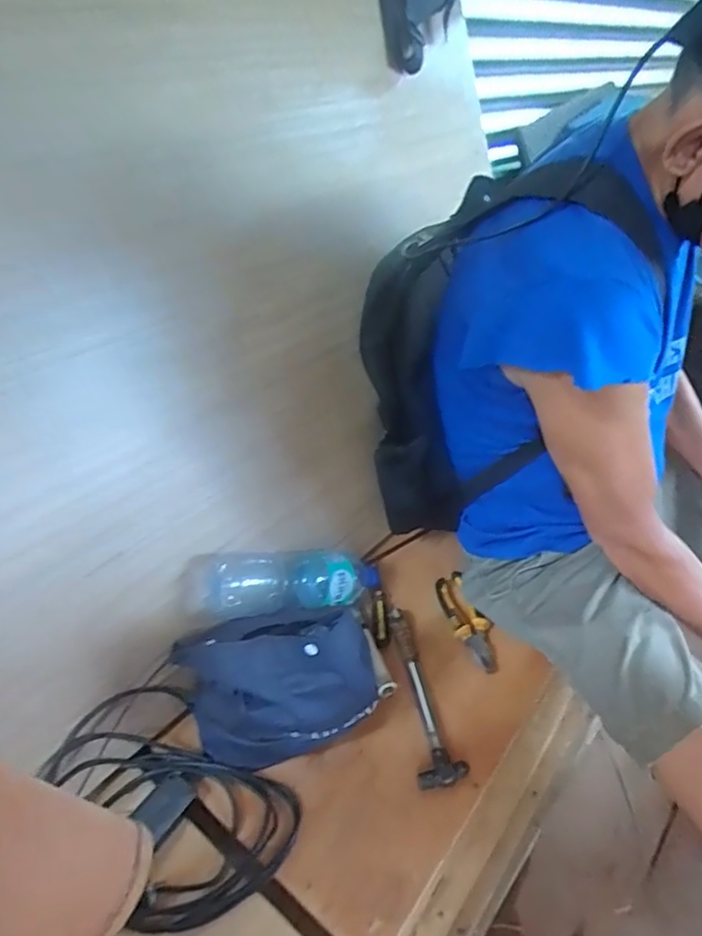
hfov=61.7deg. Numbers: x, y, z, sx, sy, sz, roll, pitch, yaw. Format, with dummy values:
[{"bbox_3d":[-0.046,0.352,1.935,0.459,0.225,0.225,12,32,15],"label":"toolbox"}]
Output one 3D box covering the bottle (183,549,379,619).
[{"bbox_3d":[-0.070,0.146,0.779,0.301,0.083,0.075,6,27,-37],"label":"bottle"}]

